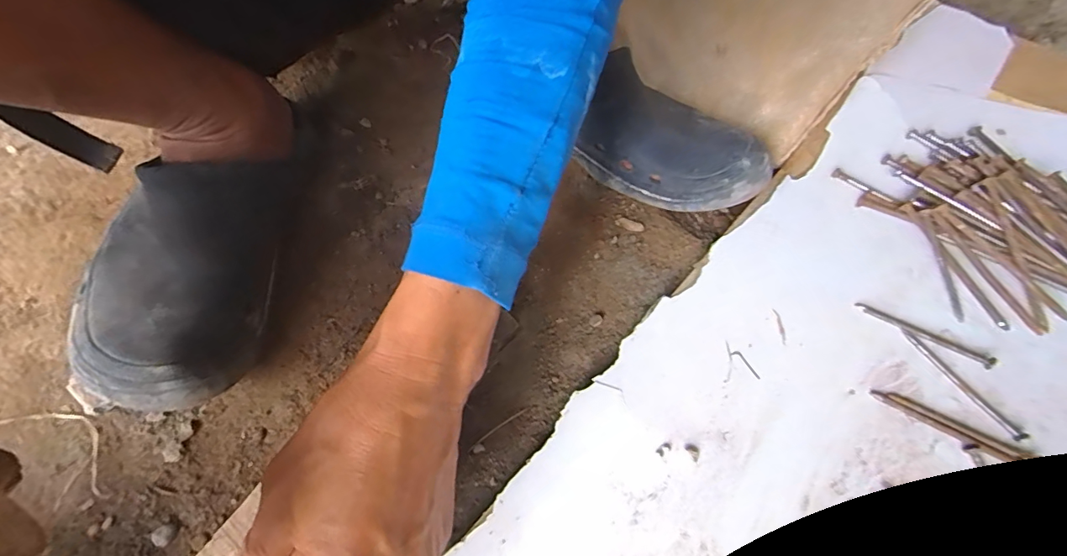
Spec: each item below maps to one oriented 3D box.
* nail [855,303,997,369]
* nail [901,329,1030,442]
[{"bbox_3d":[0.242,0.035,0.292,0.077,0.004,0.007,27,65,18],"label":"nail"},{"bbox_3d":[0.252,0.061,0.278,0.008,0.007,0.076,-27,61,-12],"label":"nail"}]

